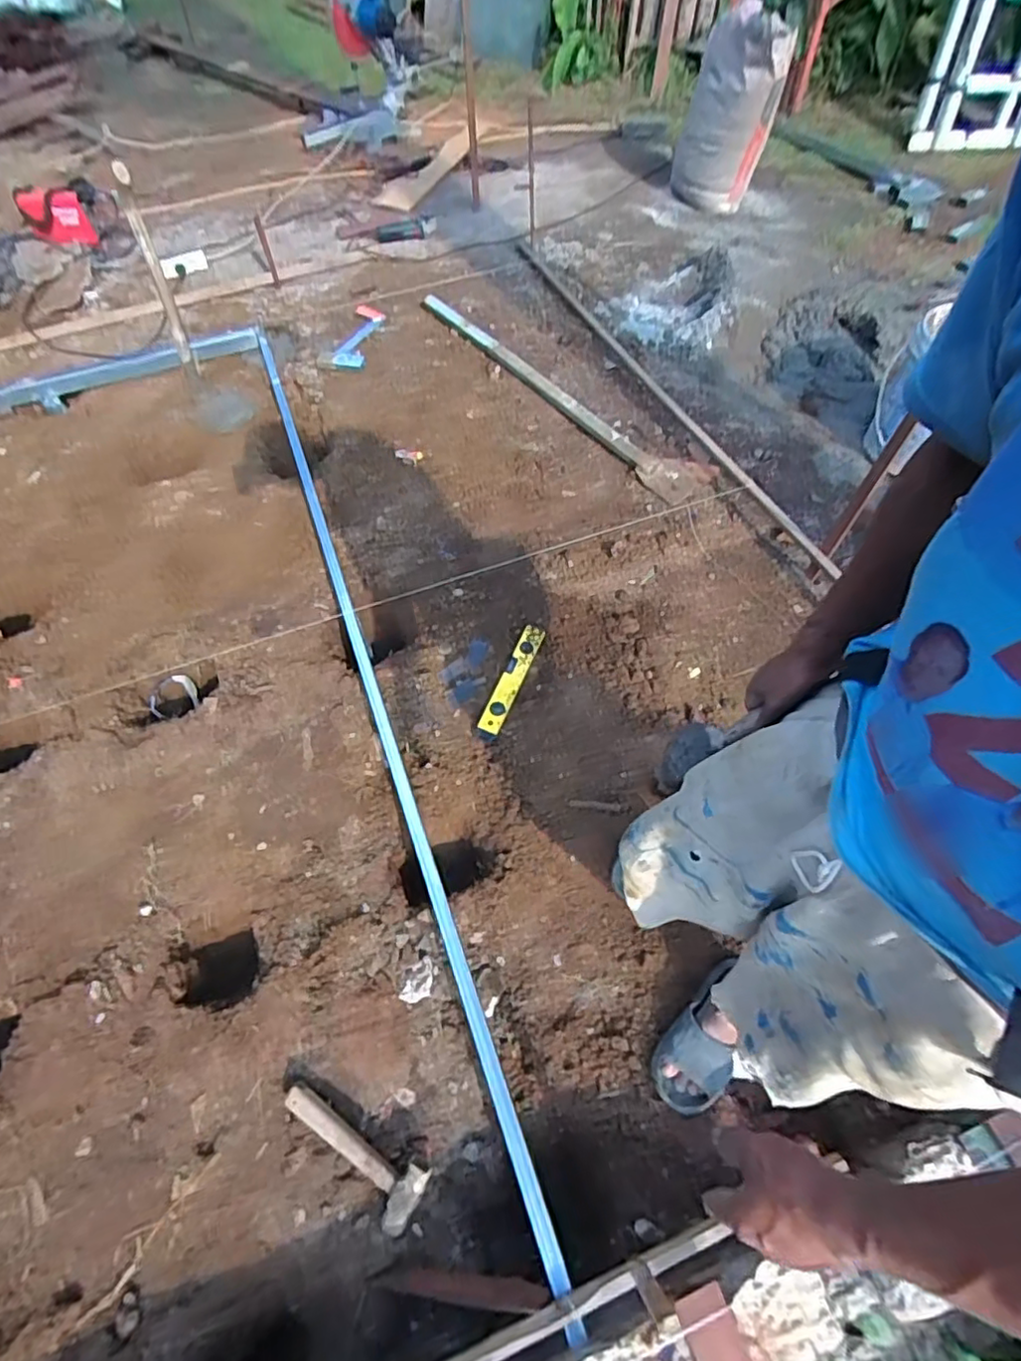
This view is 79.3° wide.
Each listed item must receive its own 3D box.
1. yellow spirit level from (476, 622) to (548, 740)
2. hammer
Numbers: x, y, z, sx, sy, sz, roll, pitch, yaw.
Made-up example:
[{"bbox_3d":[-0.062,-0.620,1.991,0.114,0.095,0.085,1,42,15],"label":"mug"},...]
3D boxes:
[{"bbox_3d":[0.000,-0.001,1.475,0.061,0.034,0.314,18,68,19],"label":"yellow spirit level"},{"bbox_3d":[-0.267,0.780,1.021,0.276,0.047,0.095,25,62,18],"label":"hammer"}]

